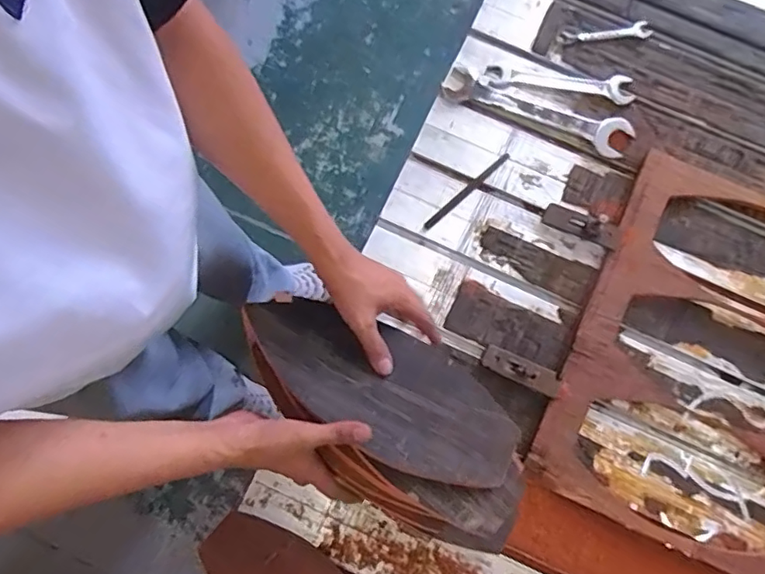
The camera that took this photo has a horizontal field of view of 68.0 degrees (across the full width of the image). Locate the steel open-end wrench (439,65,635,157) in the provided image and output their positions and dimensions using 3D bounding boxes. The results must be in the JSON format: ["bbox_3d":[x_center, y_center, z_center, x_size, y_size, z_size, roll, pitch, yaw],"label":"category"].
[{"bbox_3d":[0.206,-0.233,0.750,0.252,0.010,0.052,21,79,3],"label":"steel open-end wrench"}]

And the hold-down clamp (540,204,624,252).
[{"bbox_3d":[0.250,-0.080,0.710,0.097,0.036,0.030,25,79,22],"label":"hold-down clamp"}]

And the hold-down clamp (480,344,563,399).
[{"bbox_3d":[0.168,0.101,0.682,0.097,0.021,0.030,24,80,4],"label":"hold-down clamp"}]

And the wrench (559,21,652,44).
[{"bbox_3d":[0.304,-0.347,0.776,0.125,0.007,0.022,-6,79,-2],"label":"wrench"}]

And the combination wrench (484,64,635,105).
[{"bbox_3d":[0.236,-0.274,0.762,0.196,0.007,0.038,8,79,0],"label":"combination wrench"}]

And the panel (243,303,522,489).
[{"bbox_3d":[-0.002,0.095,0.555,0.278,0.012,0.119,30,61,6],"label":"panel"}]

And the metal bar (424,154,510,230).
[{"bbox_3d":[0.110,-0.124,0.738,0.148,0.004,0.009,-42,83,-8],"label":"metal bar"}]

